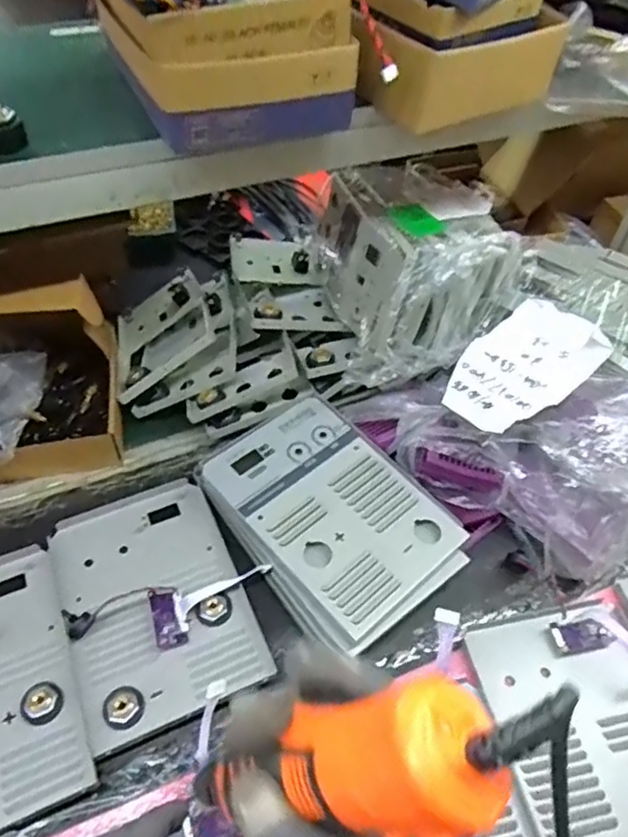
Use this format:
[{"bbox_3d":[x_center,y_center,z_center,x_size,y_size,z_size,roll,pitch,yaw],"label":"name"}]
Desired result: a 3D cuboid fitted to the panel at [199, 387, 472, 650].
[{"bbox_3d":[0.023,0.097,0.723,0.185,0.022,0.268,-35,59,-27],"label":"panel"}]

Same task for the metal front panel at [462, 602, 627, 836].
[{"bbox_3d":[0.274,0.319,0.598,0.181,0.029,0.268,-9,51,-9],"label":"metal front panel"}]

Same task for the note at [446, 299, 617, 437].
[{"bbox_3d":[0.256,-0.066,0.771,0.198,0.011,0.140,-38,50,-8],"label":"note"}]

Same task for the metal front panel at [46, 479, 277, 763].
[{"bbox_3d":[-0.180,0.192,0.684,0.183,0.020,0.274,-19,54,-18],"label":"metal front panel"}]

